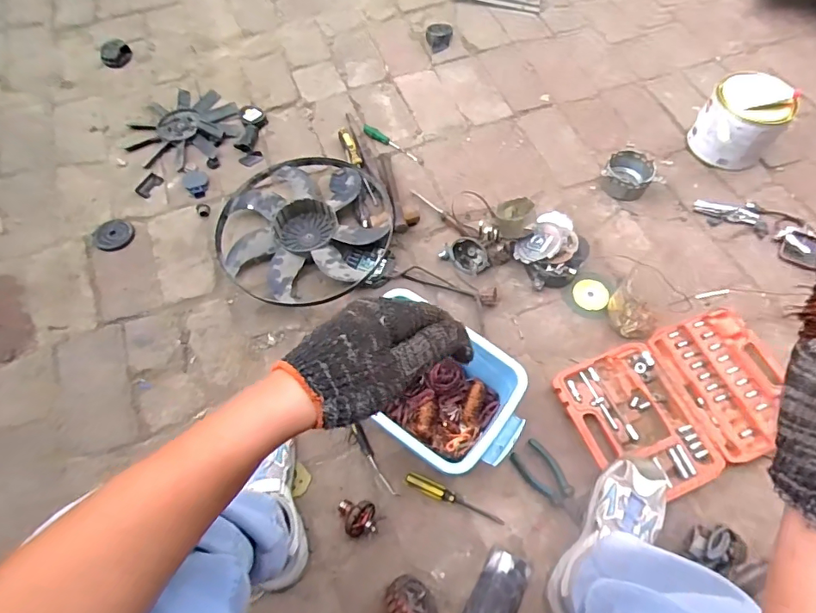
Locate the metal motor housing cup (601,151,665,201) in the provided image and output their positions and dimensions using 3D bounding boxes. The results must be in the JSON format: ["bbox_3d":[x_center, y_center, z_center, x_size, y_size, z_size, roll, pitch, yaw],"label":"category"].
[{"bbox_3d":[0.491,-0.286,1.090,0.114,0.047,0.104,-1,63,1],"label":"metal motor housing cup"}]

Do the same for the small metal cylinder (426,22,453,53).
[{"bbox_3d":[0.084,-0.724,1.331,0.072,0.036,0.078,1,63,3],"label":"small metal cylinder"}]

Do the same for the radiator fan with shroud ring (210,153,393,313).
[{"bbox_3d":[-0.215,-0.170,1.027,0.357,0.065,0.358,-1,63,1],"label":"radiator fan with shroud ring"}]

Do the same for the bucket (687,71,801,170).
[{"bbox_3d":[0.730,-0.404,1.083,0.156,0.148,0.133,-8,63,-2],"label":"bucket"}]

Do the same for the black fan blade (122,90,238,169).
[{"bbox_3d":[-0.529,-0.430,1.187,0.227,0.042,0.244,-1,63,1],"label":"black fan blade"}]

